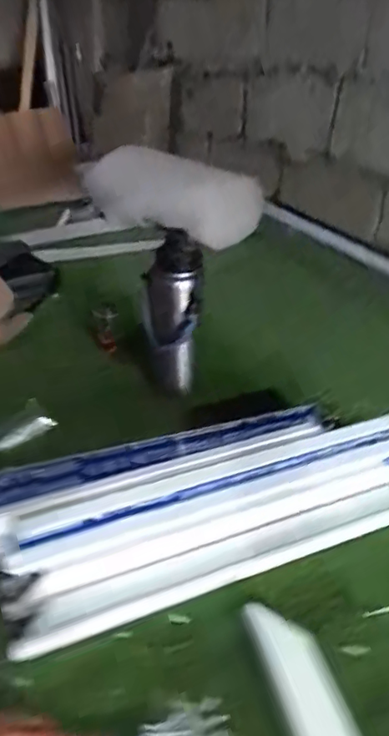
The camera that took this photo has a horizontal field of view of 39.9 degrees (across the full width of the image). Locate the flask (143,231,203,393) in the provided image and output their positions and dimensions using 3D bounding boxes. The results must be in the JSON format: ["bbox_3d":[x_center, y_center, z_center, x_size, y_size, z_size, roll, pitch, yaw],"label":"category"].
[{"bbox_3d":[-0.034,-0.070,0.824,0.085,0.261,0.064,0,34,-2],"label":"flask"}]

